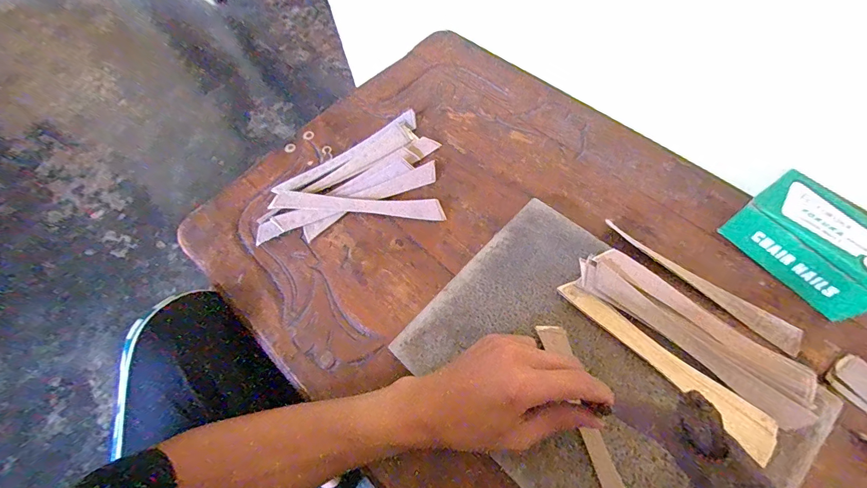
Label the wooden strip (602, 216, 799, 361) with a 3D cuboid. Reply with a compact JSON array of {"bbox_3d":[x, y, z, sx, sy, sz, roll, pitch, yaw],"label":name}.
[{"bbox_3d":[0.247,0.032,0.369,0.183,0.013,0.021,41,74,22],"label":"wooden strip"}]

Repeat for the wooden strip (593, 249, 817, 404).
[{"bbox_3d":[0.224,0.062,0.334,0.180,0.005,0.027,37,71,20],"label":"wooden strip"}]

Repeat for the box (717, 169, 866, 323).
[{"bbox_3d":[0.345,-0.001,0.356,0.075,0.053,0.118,-36,66,-11],"label":"box"}]

